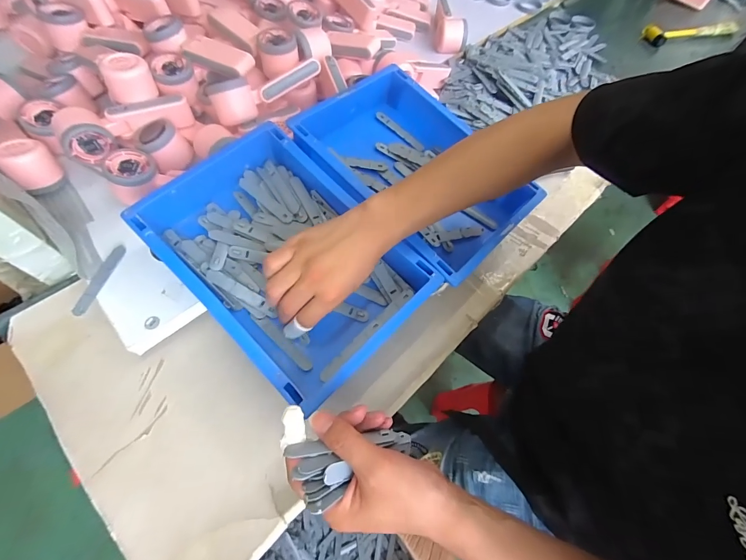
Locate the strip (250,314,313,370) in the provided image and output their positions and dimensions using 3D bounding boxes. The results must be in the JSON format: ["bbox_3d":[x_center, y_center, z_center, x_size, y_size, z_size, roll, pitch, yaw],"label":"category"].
[{"bbox_3d":[-0.107,0.071,0.395,0.091,0.004,0.016,41,52,6],"label":"strip"}]

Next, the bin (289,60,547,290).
[{"bbox_3d":[0.061,-0.154,0.486,0.309,0.098,0.219,41,67,18],"label":"bin"}]

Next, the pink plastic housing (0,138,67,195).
[{"bbox_3d":[-0.456,-0.151,0.452,0.053,0.061,0.057,37,65,16],"label":"pink plastic housing"}]

